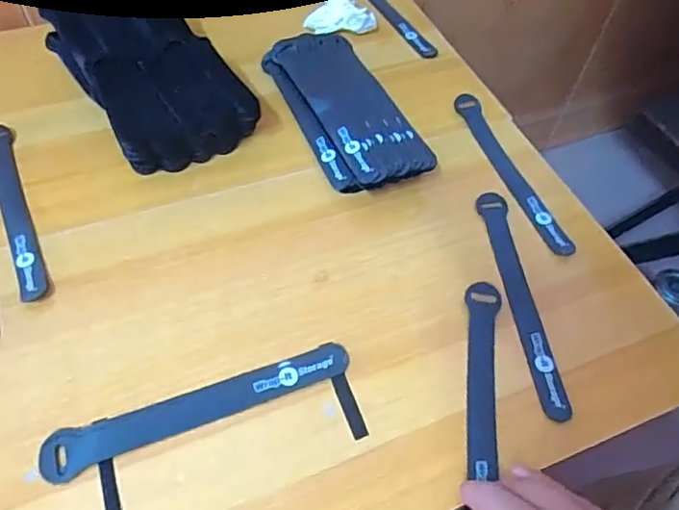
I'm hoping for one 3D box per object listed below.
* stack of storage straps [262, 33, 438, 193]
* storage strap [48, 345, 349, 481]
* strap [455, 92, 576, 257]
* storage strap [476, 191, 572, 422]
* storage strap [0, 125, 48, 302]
[{"bbox_3d":[0.005,-0.135,0.524,0.085,0.034,0.202,-17,57,-16],"label":"stack of storage straps"},{"bbox_3d":[-0.089,0.100,0.371,0.199,0.004,0.028,-16,57,-15],"label":"storage strap"},{"bbox_3d":[0.154,-0.078,0.509,0.021,0.008,0.193,-19,57,-4],"label":"strap"},{"bbox_3d":[0.138,0.029,0.433,0.022,0.004,0.196,-2,55,-5],"label":"storage strap"},{"bbox_3d":[-0.266,-0.041,0.459,0.024,0.006,0.193,-20,58,-17],"label":"storage strap"}]

